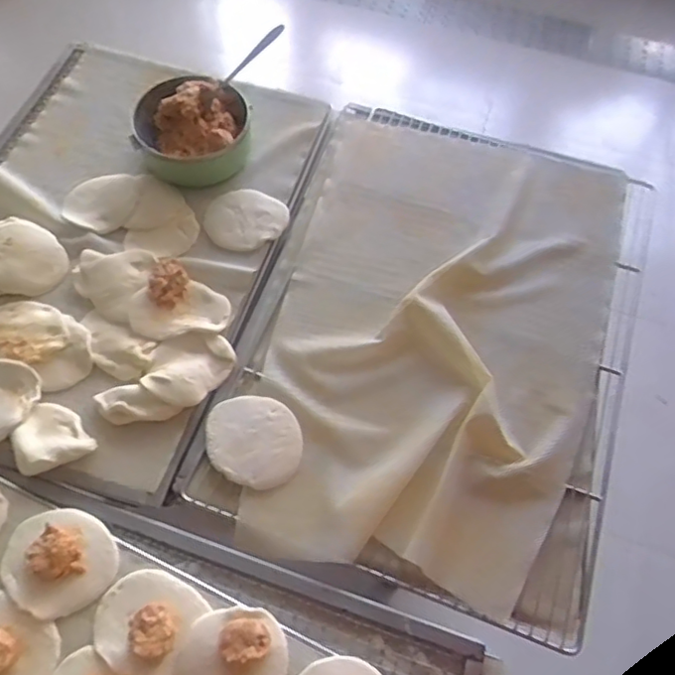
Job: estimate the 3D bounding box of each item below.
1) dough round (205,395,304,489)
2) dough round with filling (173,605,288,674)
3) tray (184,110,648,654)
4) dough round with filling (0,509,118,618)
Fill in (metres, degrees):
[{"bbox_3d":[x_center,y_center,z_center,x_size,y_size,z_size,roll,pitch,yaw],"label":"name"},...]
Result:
[{"bbox_3d":[-0.085,0.102,0.620,0.102,0.011,0.086,22,63,10],"label":"dough round"},{"bbox_3d":[-0.091,0.278,0.514,0.091,0.029,0.098,1,61,-2],"label":"dough round with filling"},{"bbox_3d":[0.128,-0.032,0.690,0.388,0.033,0.601,15,62,6],"label":"tray"},{"bbox_3d":[-0.257,0.199,0.555,0.099,0.032,0.086,32,65,14],"label":"dough round with filling"}]

